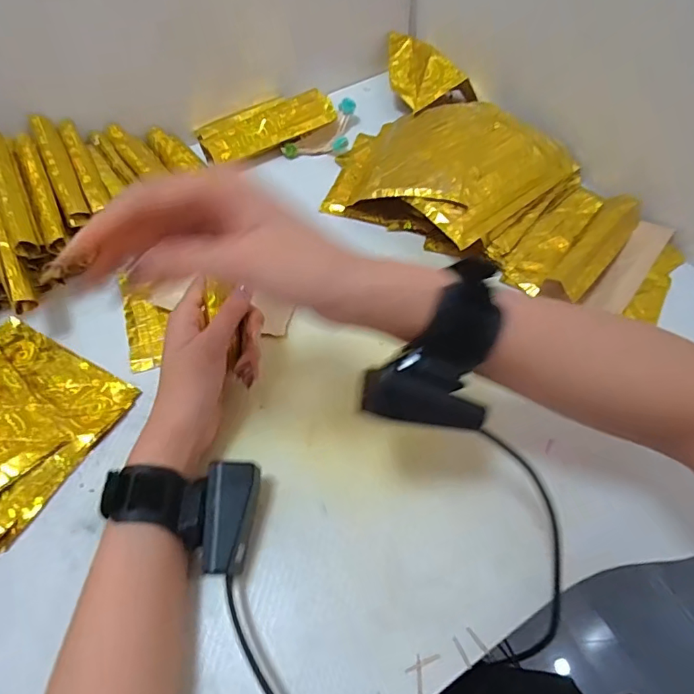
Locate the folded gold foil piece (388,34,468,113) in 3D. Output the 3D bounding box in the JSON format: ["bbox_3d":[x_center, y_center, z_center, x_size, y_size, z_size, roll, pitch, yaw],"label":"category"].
[{"bbox_3d":[0.079,-0.326,0.576,0.062,0.030,0.128,-33,69,10],"label":"folded gold foil piece"}]

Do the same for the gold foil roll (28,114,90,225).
[{"bbox_3d":[-0.259,-0.162,0.445,0.018,0.024,0.134,-25,61,-15],"label":"gold foil roll"}]

